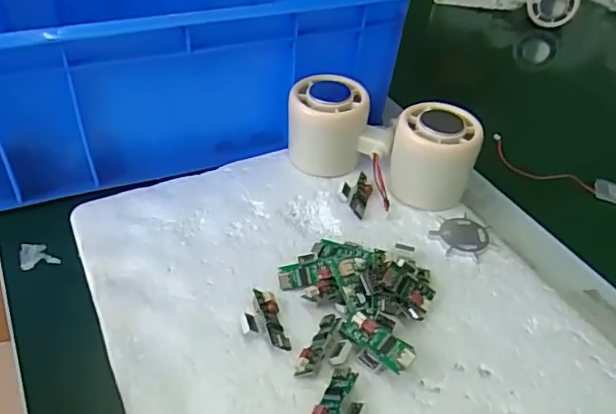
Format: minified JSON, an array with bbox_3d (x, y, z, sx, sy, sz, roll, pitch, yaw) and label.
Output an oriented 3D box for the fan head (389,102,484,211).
[{"bbox_3d":[0.087,-0.035,0.382,0.055,0.058,0.045,15,43,13],"label":"fan head"}]

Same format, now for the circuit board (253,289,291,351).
[{"bbox_3d":[-0.019,0.061,0.305,0.010,0.008,0.038,-11,44,-16],"label":"circuit board"}]

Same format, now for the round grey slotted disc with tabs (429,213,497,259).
[{"bbox_3d":[0.101,0.019,0.365,0.038,0.006,0.033,3,41,0],"label":"round grey slotted disc with tabs"}]

